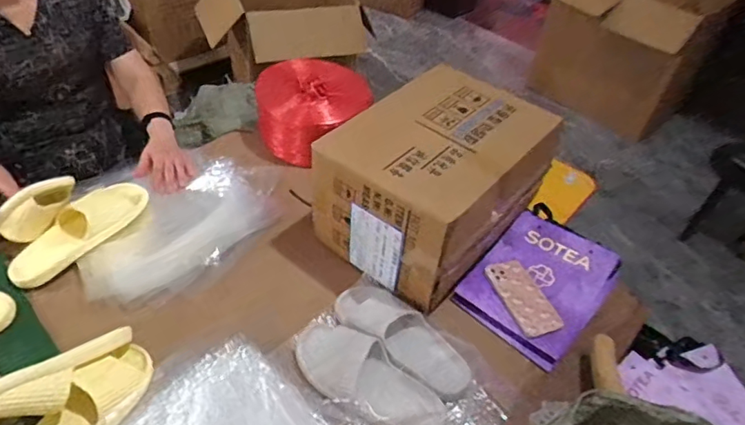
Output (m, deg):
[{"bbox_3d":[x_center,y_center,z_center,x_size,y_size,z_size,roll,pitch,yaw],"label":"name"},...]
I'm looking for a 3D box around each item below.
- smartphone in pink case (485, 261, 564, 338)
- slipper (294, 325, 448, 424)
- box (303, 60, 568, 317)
[{"bbox_3d":[0.286,0.150,0.993,0.088,0.009,0.168,-12,47,-19],"label":"smartphone in pink case"},{"bbox_3d":[-0.002,0.253,0.823,0.258,0.066,0.109,30,48,22],"label":"slipper"},{"bbox_3d":[0.123,-0.071,1.022,0.293,0.240,0.375,32,48,23],"label":"box"}]

